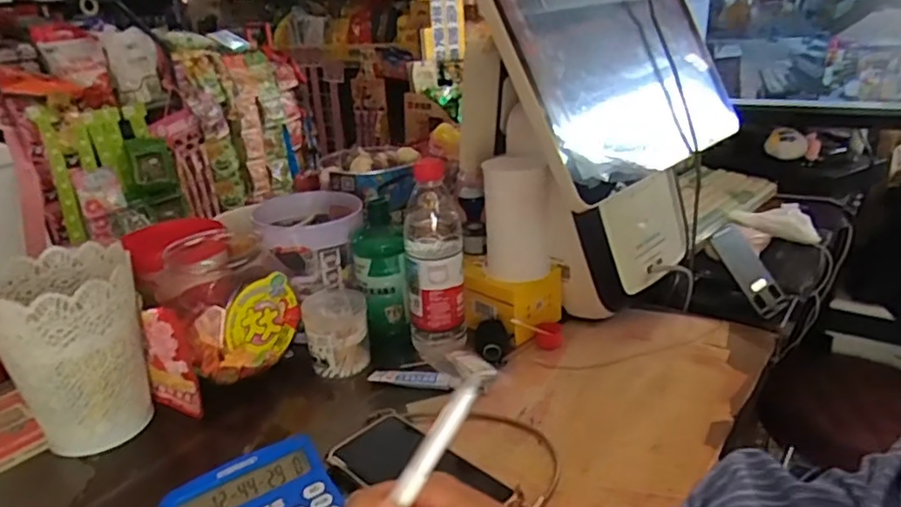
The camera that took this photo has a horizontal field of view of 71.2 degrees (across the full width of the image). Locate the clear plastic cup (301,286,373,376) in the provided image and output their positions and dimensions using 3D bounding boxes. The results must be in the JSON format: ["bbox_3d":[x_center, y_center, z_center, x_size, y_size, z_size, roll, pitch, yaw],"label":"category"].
[{"bbox_3d":[-0.128,0.088,0.721,0.074,0.070,0.084,-9,23,-12],"label":"clear plastic cup"}]

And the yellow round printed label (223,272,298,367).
[{"bbox_3d":[-0.199,0.073,0.673,0.009,0.092,0.091,13,28,34],"label":"yellow round printed label"}]

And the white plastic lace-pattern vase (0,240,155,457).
[{"bbox_3d":[-0.362,0.095,0.614,0.122,0.164,0.130,-15,25,-26],"label":"white plastic lace-pattern vase"}]

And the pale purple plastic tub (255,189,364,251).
[{"bbox_3d":[-0.179,-0.041,0.789,0.138,0.038,0.144,-9,23,-12],"label":"pale purple plastic tub"}]

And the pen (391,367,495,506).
[{"bbox_3d":[-0.024,0.121,0.310,0.013,0.011,0.151,23,75,46],"label":"pen"}]

